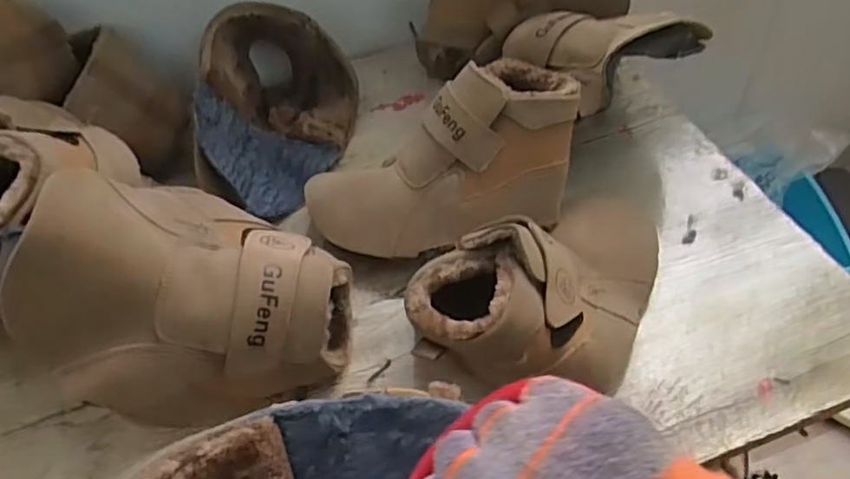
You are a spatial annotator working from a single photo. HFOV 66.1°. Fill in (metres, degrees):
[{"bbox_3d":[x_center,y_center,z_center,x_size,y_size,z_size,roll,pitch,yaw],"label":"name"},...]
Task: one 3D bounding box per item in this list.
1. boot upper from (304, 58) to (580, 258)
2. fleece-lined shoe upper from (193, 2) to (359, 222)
[{"bbox_3d":[0.015,-0.062,0.580,0.233,0.128,0.131,-8,49,-4],"label":"boot upper"},{"bbox_3d":[-0.144,-0.149,0.667,0.123,0.133,0.249,1,49,4],"label":"fleece-lined shoe upper"}]

